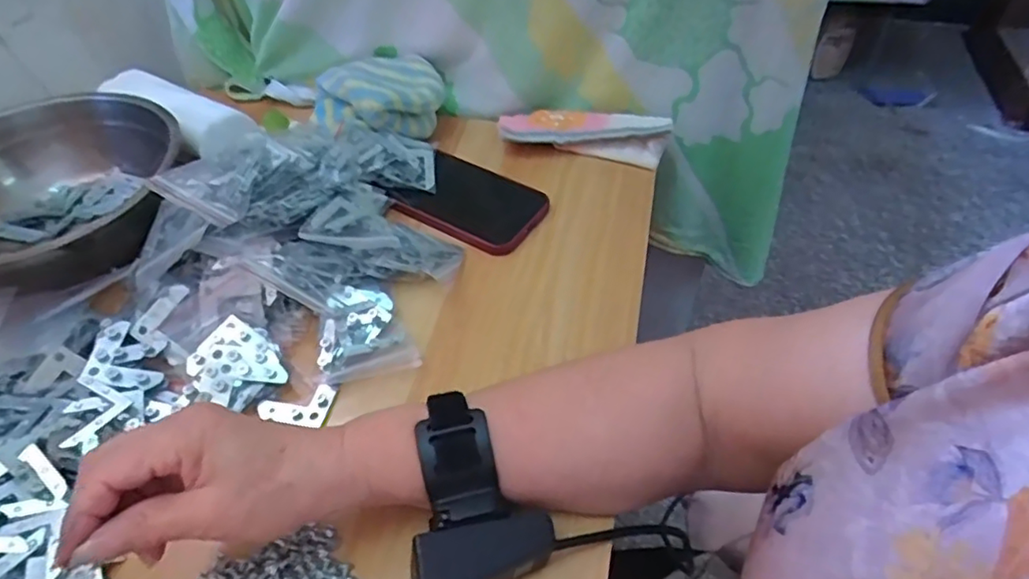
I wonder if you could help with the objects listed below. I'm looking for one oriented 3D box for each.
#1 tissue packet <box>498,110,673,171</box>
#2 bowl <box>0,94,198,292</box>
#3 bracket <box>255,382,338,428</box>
[{"bbox_3d":[0.063,-0.144,0.543,0.147,0.026,0.046,6,49,8],"label":"tissue packet"},{"bbox_3d":[-0.373,-0.077,0.480,0.198,0.075,0.198,-1,48,2],"label":"bowl"},{"bbox_3d":[-0.140,0.072,0.381,0.046,0.007,0.027,7,49,9],"label":"bracket"}]

